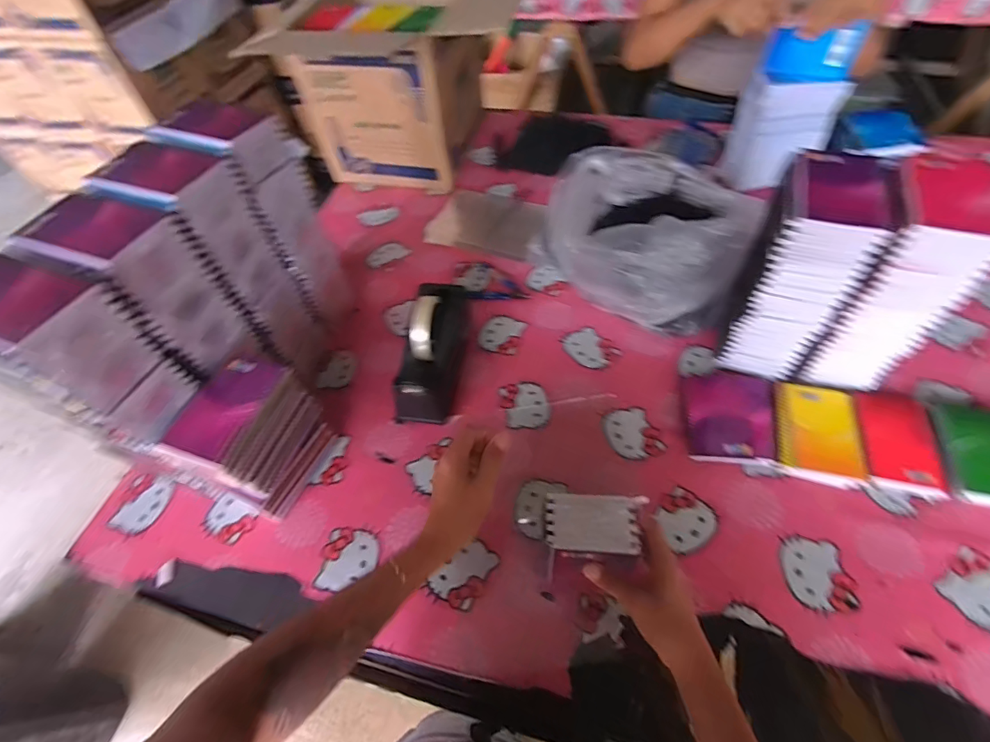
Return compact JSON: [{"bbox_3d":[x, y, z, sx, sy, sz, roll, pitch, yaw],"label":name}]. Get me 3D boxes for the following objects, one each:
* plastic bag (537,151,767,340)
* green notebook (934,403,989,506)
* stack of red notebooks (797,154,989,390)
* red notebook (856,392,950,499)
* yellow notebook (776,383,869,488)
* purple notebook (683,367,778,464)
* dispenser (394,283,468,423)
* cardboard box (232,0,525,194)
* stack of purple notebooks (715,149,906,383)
[{"bbox_3d":[0.240,-0.249,0.778,0.308,0.187,0.322,12,56,13],"label":"plastic bag"},{"bbox_3d":[0.618,0.100,0.579,0.098,0.010,0.138,9,56,11],"label":"green notebook"},{"bbox_3d":[0.483,-0.098,0.589,0.101,0.290,0.136,13,57,13],"label":"stack of red notebooks"},{"bbox_3d":[0.527,0.092,0.610,0.083,0.022,0.145,11,56,12],"label":"red notebook"},{"bbox_3d":[0.435,0.080,0.630,0.103,0.025,0.145,11,56,12],"label":"yellow notebook"},{"bbox_3d":[0.331,0.056,0.649,0.121,0.013,0.148,5,54,8],"label":"purple notebook"},{"bbox_3d":[-0.091,-0.041,0.697,0.079,0.125,0.214,7,55,10],"label":"dispenser"},{"bbox_3d":[-0.208,-0.614,1.016,0.318,0.297,0.315,9,56,11],"label":"cardboard box"},{"bbox_3d":[0.385,-0.115,0.595,0.117,0.267,0.122,16,57,15],"label":"stack of purple notebooks"}]

